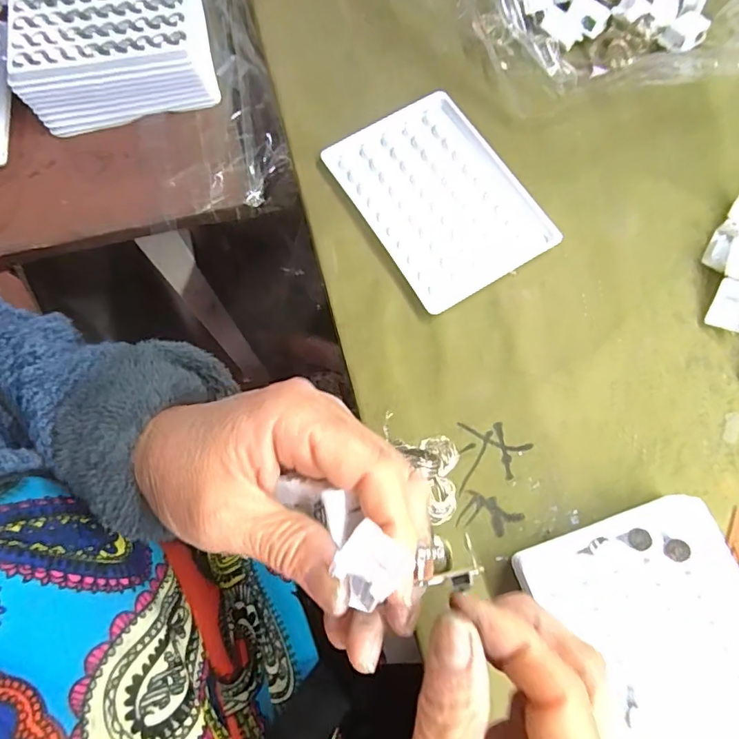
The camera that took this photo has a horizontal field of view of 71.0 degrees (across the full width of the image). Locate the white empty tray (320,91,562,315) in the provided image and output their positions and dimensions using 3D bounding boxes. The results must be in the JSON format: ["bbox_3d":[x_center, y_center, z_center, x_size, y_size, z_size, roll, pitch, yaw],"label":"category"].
[{"bbox_3d":[0.044,-0.107,0.321,0.093,0.008,0.128,-30,75,-10],"label":"white empty tray"}]

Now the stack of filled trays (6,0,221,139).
[{"bbox_3d":[-0.181,-0.234,0.379,0.135,0.058,0.087,-10,78,-2],"label":"stack of filled trays"}]

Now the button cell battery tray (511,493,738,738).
[{"bbox_3d":[0.140,0.135,0.240,0.099,0.025,0.132,-18,73,-6],"label":"button cell battery tray"}]

